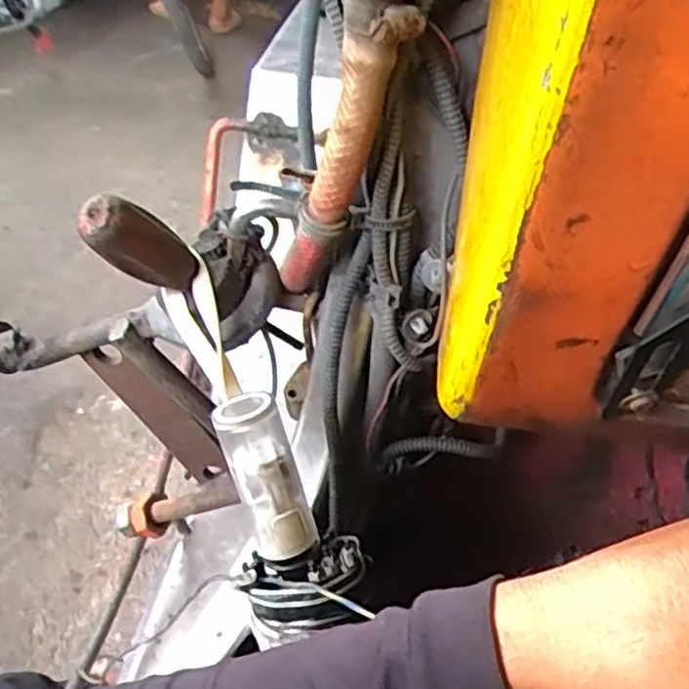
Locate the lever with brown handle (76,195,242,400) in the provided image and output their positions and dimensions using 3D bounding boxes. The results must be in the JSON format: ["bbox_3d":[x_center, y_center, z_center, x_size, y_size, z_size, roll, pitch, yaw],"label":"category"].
[{"bbox_3d":[-0.077,-0.023,0.352,0.032,0.131,0.025,-39,51,-6],"label":"lever with brown handle"}]

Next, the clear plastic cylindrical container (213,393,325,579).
[{"bbox_3d":[-0.038,0.070,0.363,0.028,0.091,0.024,-29,20,-37],"label":"clear plastic cylindrical container"}]

